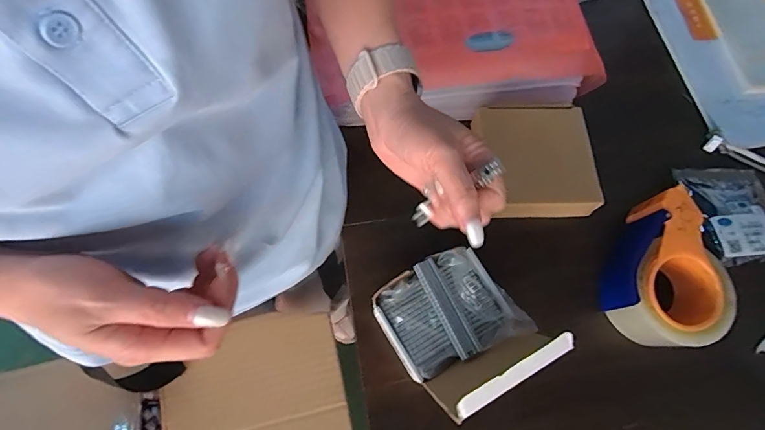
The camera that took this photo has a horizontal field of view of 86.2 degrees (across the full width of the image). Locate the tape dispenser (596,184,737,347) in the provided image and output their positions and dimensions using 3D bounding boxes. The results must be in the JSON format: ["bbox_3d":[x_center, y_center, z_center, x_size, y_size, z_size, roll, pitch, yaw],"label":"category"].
[{"bbox_3d":[0.312,0.065,0.453,0.120,0.076,0.150,31,72,9],"label":"tape dispenser"}]

